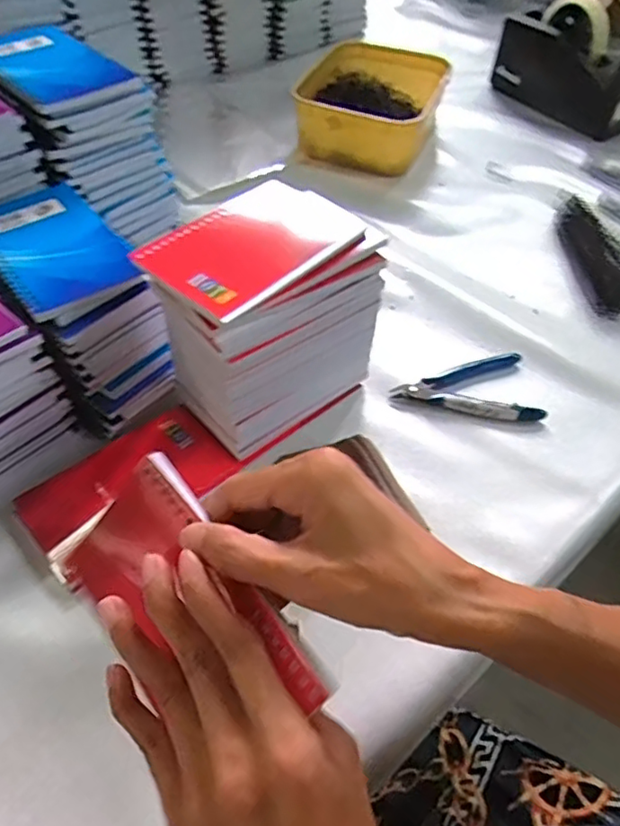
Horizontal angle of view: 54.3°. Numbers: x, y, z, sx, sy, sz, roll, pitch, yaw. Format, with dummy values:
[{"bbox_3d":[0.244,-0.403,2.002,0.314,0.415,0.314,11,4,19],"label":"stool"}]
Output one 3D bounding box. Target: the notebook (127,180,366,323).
[{"bbox_3d":[-0.035,-0.109,0.382,0.084,0.010,0.130,38,58,25],"label":"notebook"}]

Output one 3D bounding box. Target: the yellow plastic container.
[{"bbox_3d":[0.076,-0.381,0.747,0.160,0.063,0.214,16,52,10],"label":"yellow plastic container"}]

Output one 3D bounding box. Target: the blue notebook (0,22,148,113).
[{"bbox_3d":[-0.209,-0.279,0.481,0.134,0.012,0.092,38,58,24],"label":"blue notebook"}]

